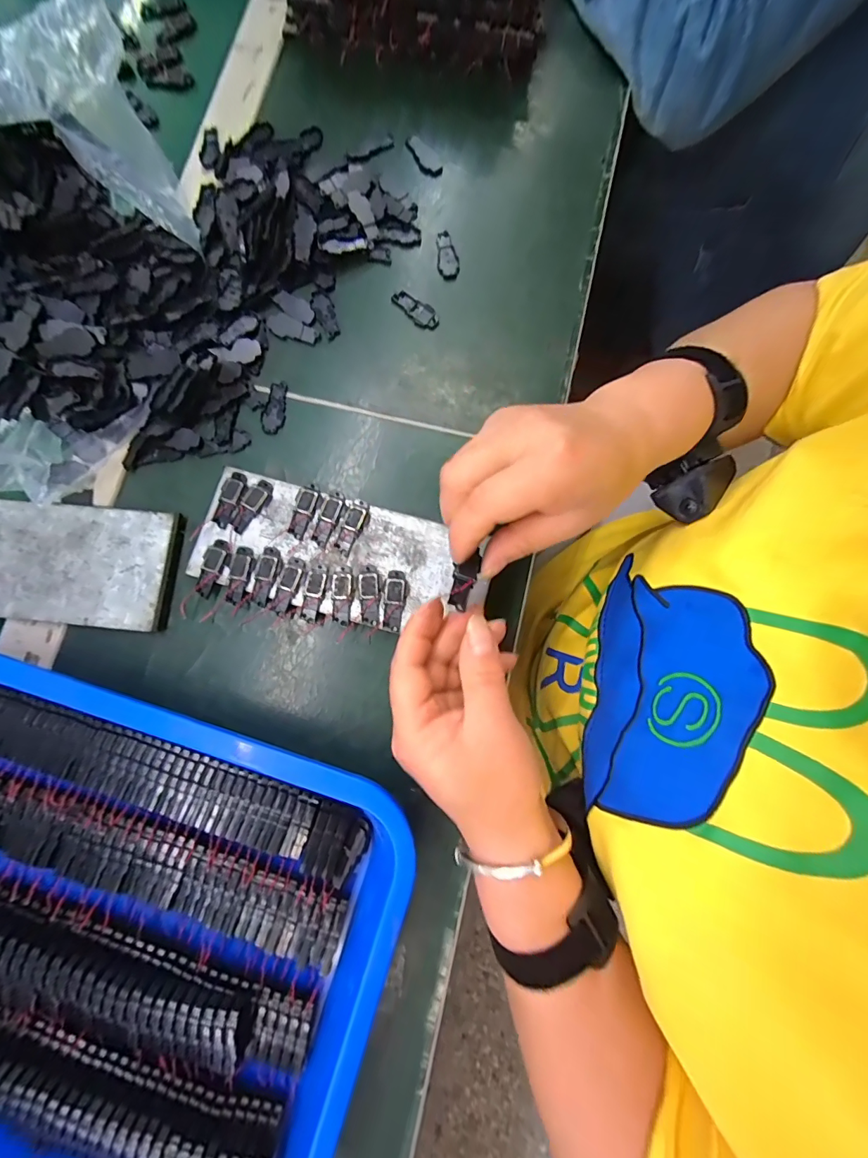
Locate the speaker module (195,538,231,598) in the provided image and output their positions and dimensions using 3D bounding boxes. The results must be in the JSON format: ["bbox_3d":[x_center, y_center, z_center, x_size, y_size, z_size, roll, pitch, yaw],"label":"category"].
[{"bbox_3d":[-0.147,-0.008,0.271,0.016,0.004,0.039,16,81,2],"label":"speaker module"}]

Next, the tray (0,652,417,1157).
[{"bbox_3d":[-0.217,0.193,0.226,0.376,0.052,0.269,18,81,2],"label":"tray"}]

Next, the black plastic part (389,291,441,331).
[{"bbox_3d":[-0.014,-0.205,0.312,0.041,0.005,0.016,40,83,6],"label":"black plastic part"}]

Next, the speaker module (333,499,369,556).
[{"bbox_3d":[-0.055,-0.035,0.276,0.014,0.005,0.038,20,81,3],"label":"speaker module"}]

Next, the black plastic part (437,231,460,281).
[{"bbox_3d":[0.010,-0.249,0.314,0.016,0.004,0.040,-7,81,-2],"label":"black plastic part"}]

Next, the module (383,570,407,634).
[{"bbox_3d":[-0.026,0.014,0.266,0.013,0.005,0.039,6,81,1],"label":"module"}]

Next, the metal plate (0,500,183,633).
[{"bbox_3d":[-0.273,-0.012,0.277,0.193,0.008,0.080,4,81,0],"label":"metal plate"}]

